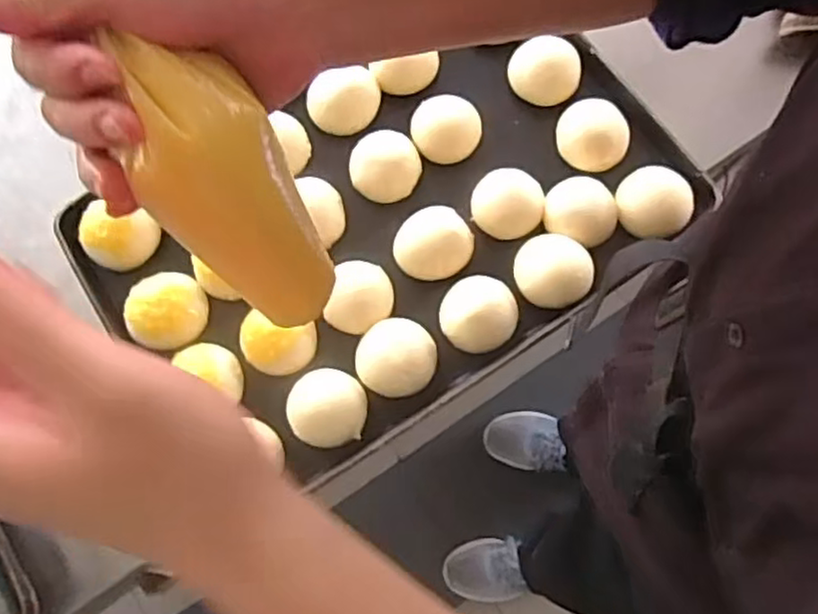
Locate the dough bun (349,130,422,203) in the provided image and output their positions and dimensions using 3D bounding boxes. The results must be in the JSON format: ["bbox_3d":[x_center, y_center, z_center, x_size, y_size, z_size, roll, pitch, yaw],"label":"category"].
[{"bbox_3d":[-0.024,-0.152,0.736,0.079,0.034,0.071,-8,75,0],"label":"dough bun"}]

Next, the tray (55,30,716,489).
[{"bbox_3d":[-0.026,-0.088,0.718,0.564,0.065,0.374,-33,77,-7],"label":"tray"}]

